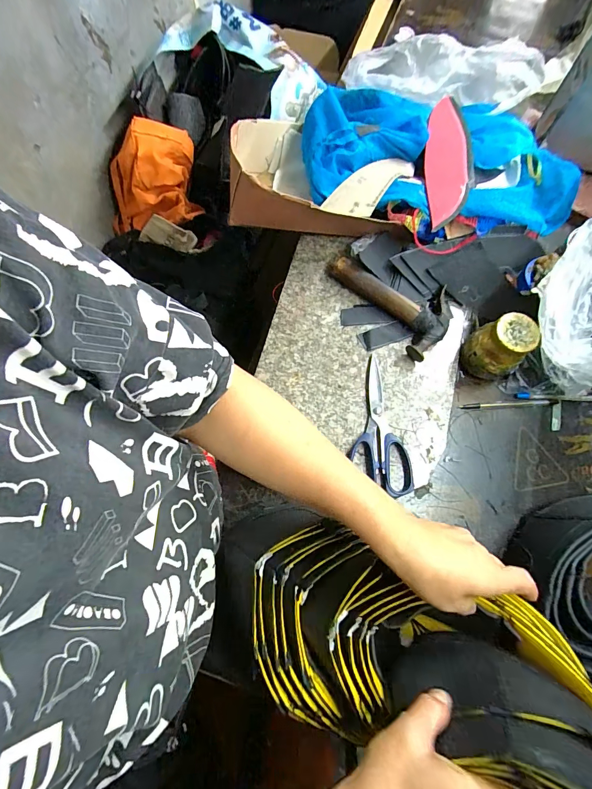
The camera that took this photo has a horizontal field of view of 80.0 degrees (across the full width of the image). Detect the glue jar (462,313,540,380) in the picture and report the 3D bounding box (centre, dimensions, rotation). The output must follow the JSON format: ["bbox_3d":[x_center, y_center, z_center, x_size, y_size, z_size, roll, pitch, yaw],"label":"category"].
[{"bbox_3d":[0.268,-0.064,0.467,0.066,0.075,0.060,0,72,-1],"label":"glue jar"}]

